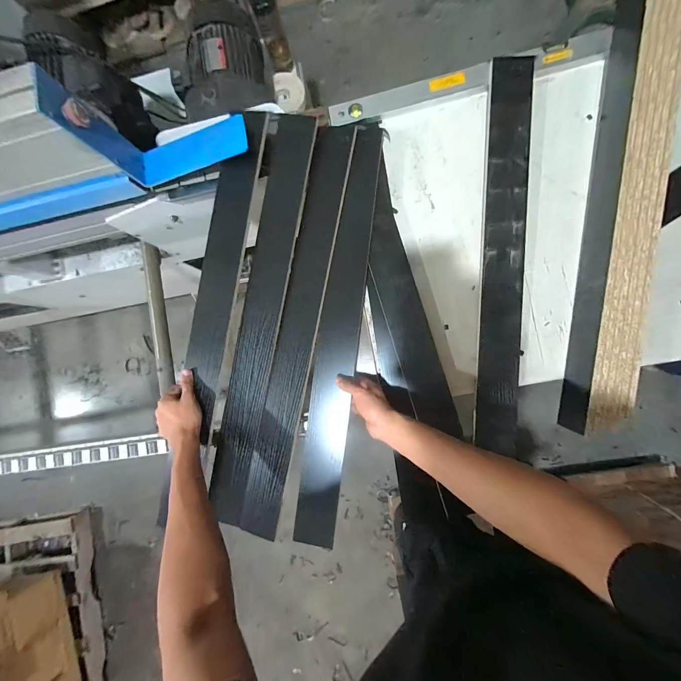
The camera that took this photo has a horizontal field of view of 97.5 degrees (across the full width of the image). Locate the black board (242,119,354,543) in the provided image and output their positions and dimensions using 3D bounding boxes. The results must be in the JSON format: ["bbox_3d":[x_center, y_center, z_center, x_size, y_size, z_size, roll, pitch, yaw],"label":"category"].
[{"bbox_3d":[-0.088,-0.030,0.630,0.084,0.027,0.852,11,90,8],"label":"black board"}]

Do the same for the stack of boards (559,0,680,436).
[{"bbox_3d":[0.545,-0.259,0.570,0.085,0.112,0.870,6,89,8],"label":"stack of boards"}]

